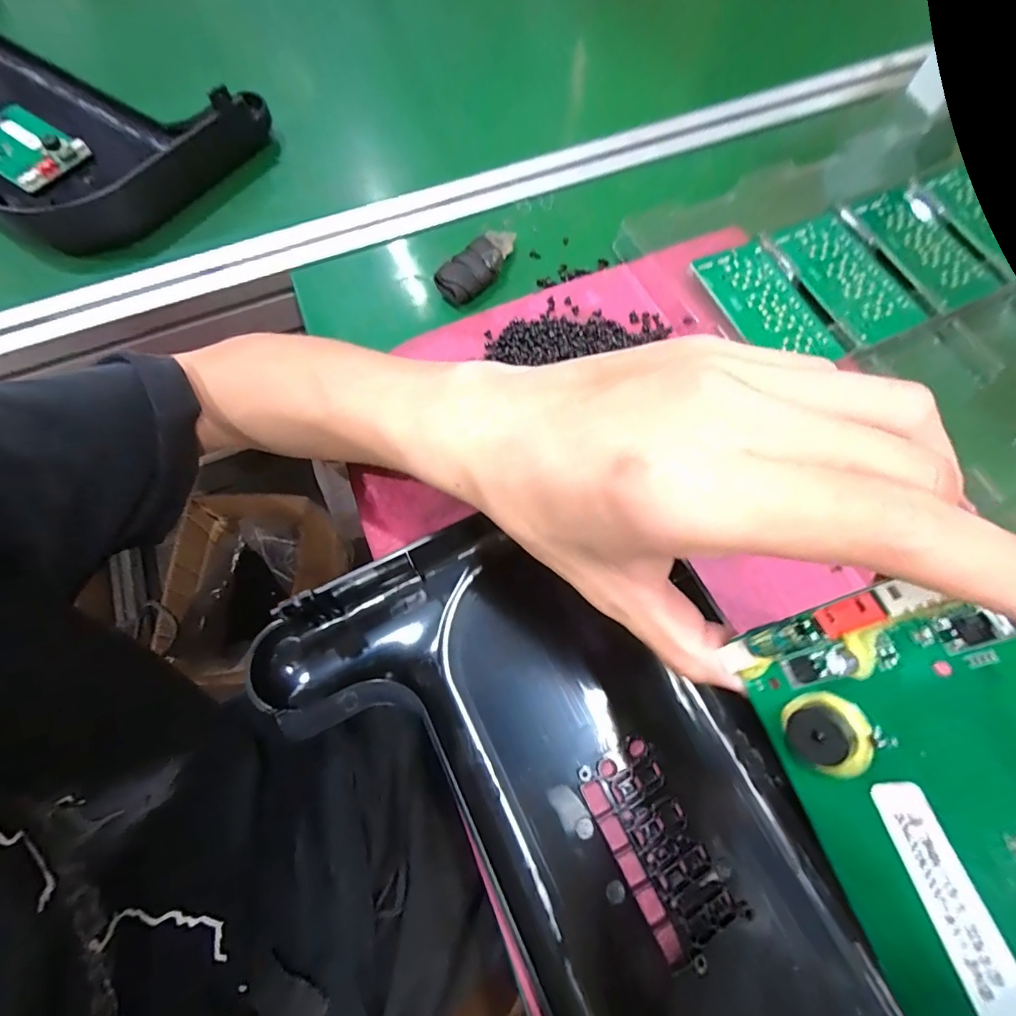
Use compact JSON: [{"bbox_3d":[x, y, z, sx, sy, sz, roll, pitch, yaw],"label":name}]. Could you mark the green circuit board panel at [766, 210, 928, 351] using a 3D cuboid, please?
[{"bbox_3d":[0.235,-0.160,0.336,0.060,0.008,0.104,-25,72,-5],"label":"green circuit board panel"}]

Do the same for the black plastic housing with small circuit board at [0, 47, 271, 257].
[{"bbox_3d":[-0.490,-0.405,0.453,0.589,0.068,0.204,34,77,13],"label":"black plastic housing with small circuit board"}]

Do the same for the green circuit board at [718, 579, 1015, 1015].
[{"bbox_3d":[0.094,0.070,0.101,0.008,0.060,0.101,4,58,-39],"label":"green circuit board"}]

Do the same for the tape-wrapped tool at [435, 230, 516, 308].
[{"bbox_3d":[-0.019,-0.174,0.350,0.031,0.020,0.073,39,78,14],"label":"tape-wrapped tool"}]

